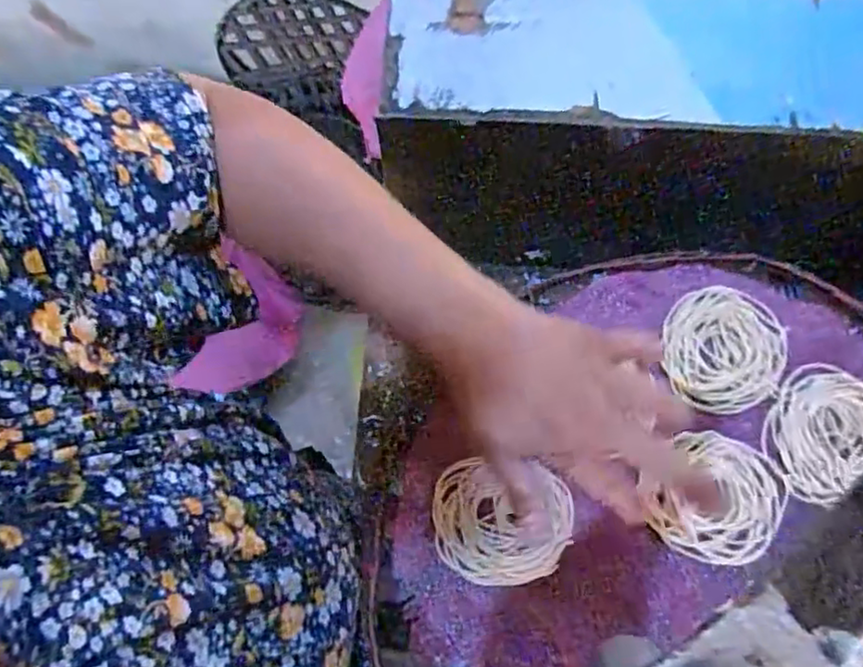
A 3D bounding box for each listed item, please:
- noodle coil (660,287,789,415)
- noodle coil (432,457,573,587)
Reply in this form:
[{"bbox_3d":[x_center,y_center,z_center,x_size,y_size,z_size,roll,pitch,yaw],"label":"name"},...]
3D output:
[{"bbox_3d":[0.180,0.009,0.397,0.077,0.004,0.072,0,73,1],"label":"noodle coil"},{"bbox_3d":[0.041,0.108,0.368,0.078,0.007,0.065,0,73,1],"label":"noodle coil"}]

